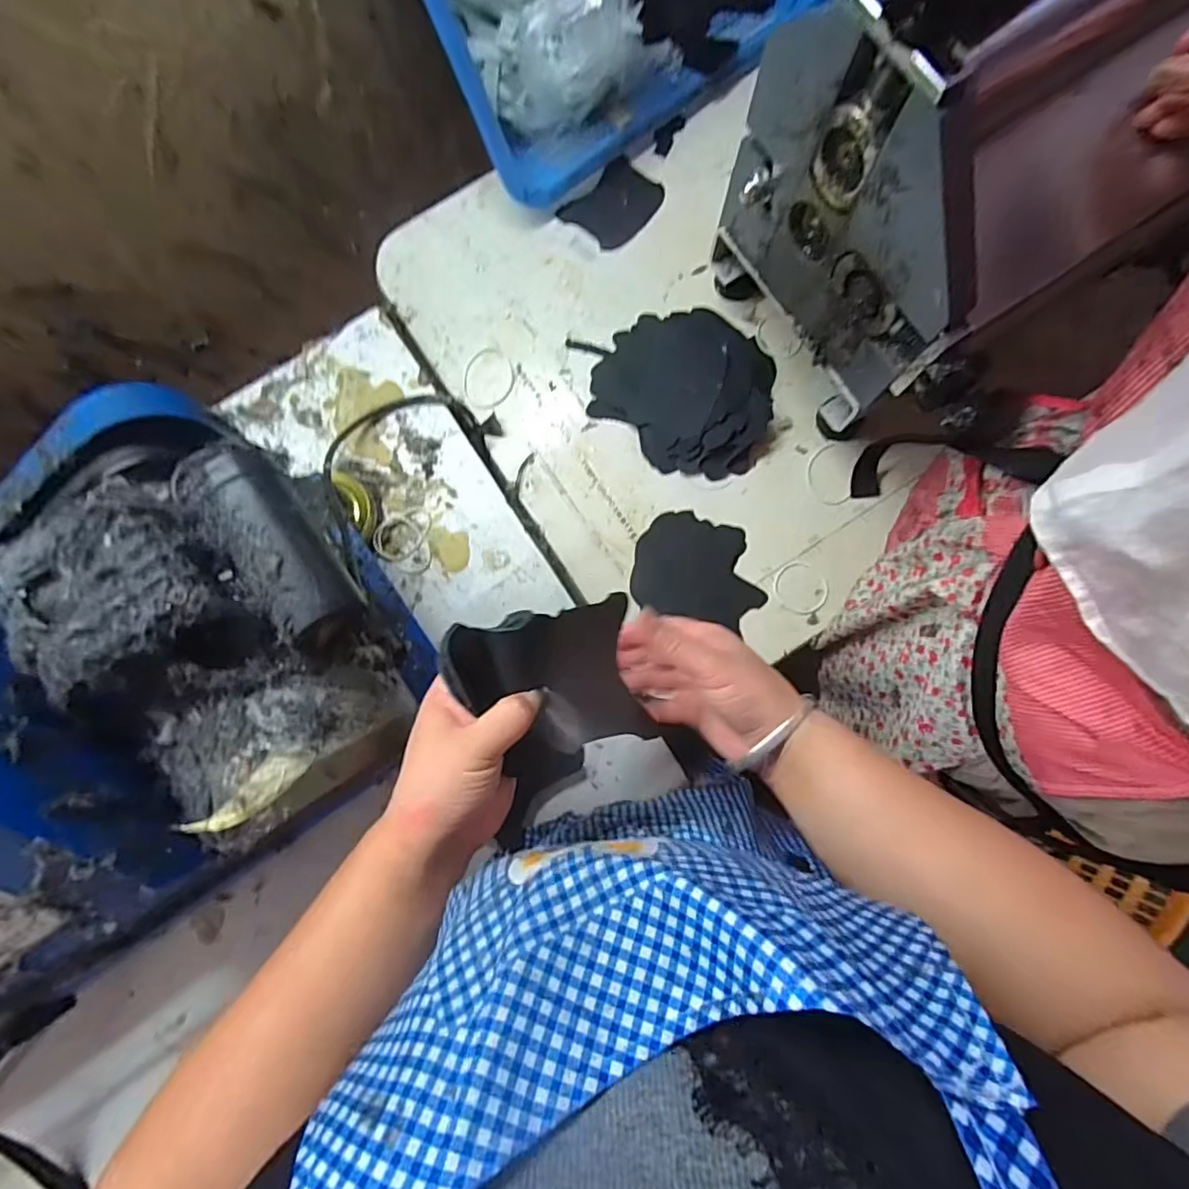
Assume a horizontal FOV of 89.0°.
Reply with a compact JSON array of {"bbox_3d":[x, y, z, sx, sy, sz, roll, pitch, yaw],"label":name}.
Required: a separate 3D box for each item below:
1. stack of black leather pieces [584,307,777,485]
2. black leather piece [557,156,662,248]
[{"bbox_3d":[0.088,-0.193,0.547,0.177,0.043,0.154,34,84,5],"label":"stack of black leather pieces"},{"bbox_3d":[0.021,-0.385,0.598,0.067,0.005,0.087,42,85,6],"label":"black leather piece"}]

